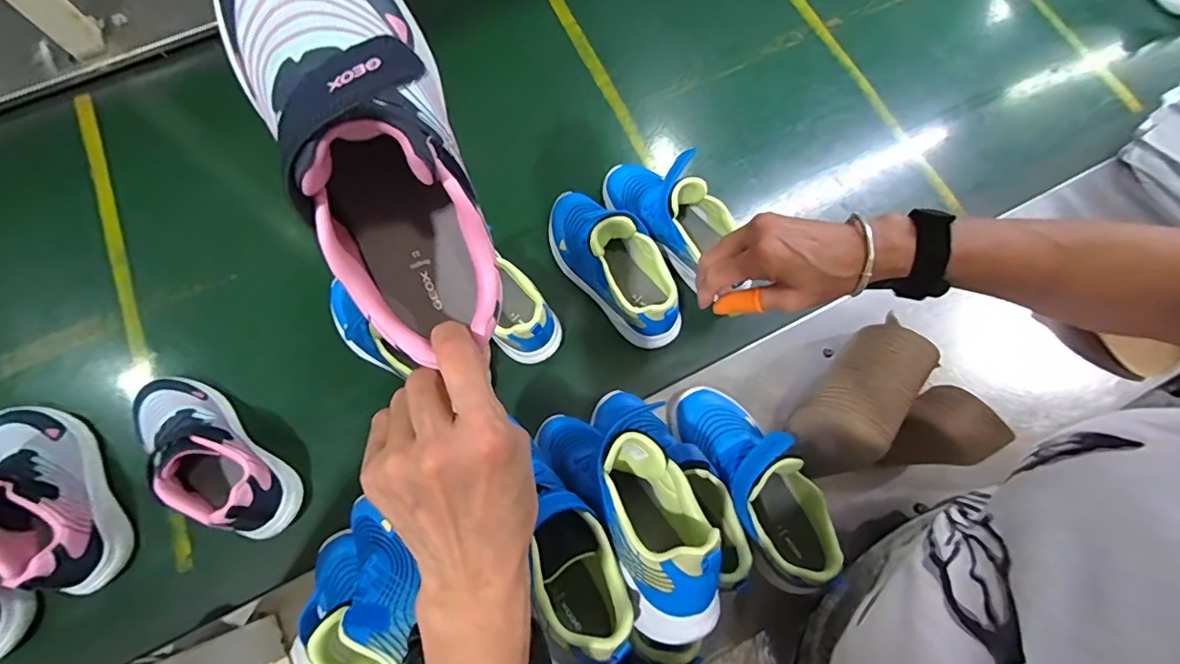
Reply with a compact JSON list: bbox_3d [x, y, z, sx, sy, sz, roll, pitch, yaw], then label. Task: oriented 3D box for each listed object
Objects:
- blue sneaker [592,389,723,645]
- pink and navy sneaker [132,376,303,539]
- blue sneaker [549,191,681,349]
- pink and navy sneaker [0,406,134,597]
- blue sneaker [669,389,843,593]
[{"bbox_3d":[0.048,0.120,0.455,0.089,0.122,0.238,-8,30,-3],"label":"blue sneaker"},{"bbox_3d":[-0.412,0.127,0.555,0.224,0.083,0.085,42,78,10],"label":"pink and navy sneaker"},{"bbox_3d":[0.029,-0.088,0.615,0.089,0.110,0.227,-41,79,-11],"label":"blue sneaker"},{"bbox_3d":[-0.578,0.169,0.529,0.081,0.122,0.220,-35,78,-10],"label":"pink and navy sneaker"},{"bbox_3d":[0.166,0.143,0.504,0.077,0.105,0.208,-27,76,-8],"label":"blue sneaker"}]

